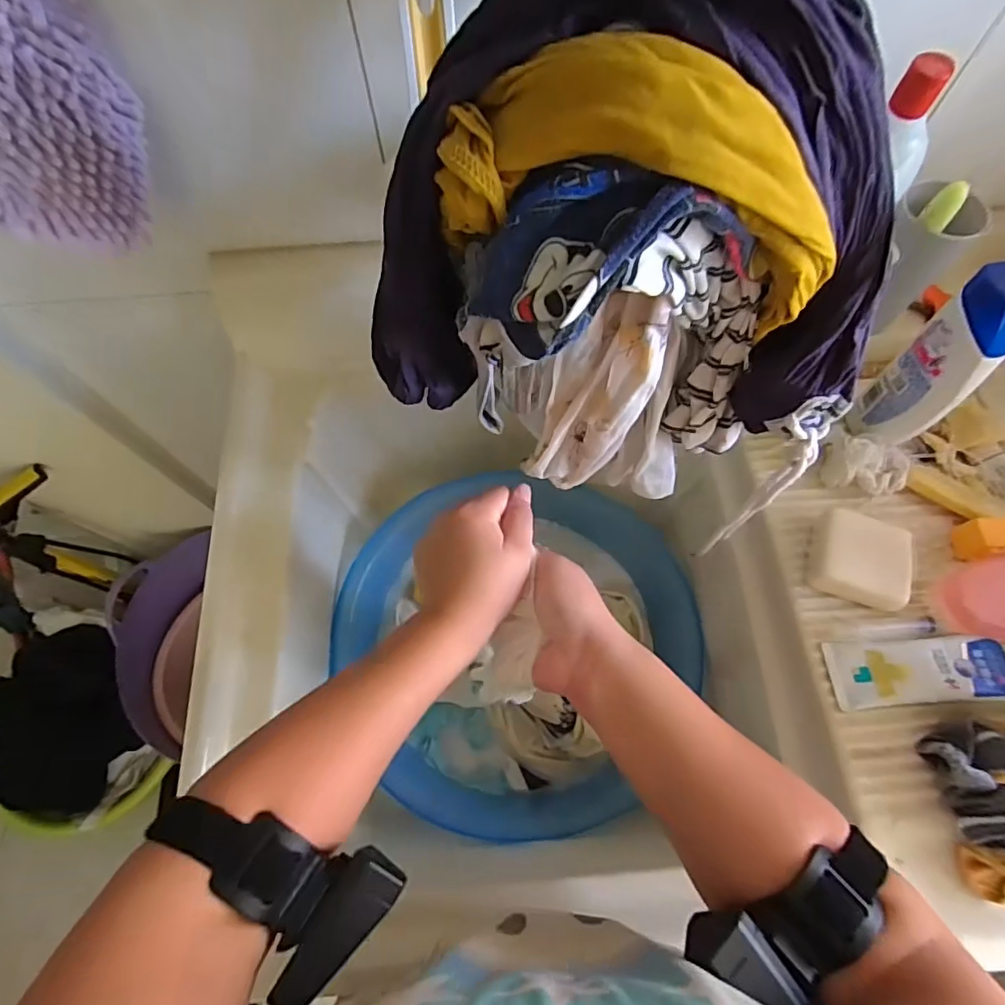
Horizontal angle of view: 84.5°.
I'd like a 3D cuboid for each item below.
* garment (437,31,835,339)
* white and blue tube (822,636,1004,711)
[{"bbox_3d":[0.058,-0.117,0.221,0.166,0.099,0.041,7,68,4],"label":"garment"},{"bbox_3d":[0.325,0.119,0.397,0.160,0.026,0.045,-3,68,0],"label":"white and blue tube"}]

